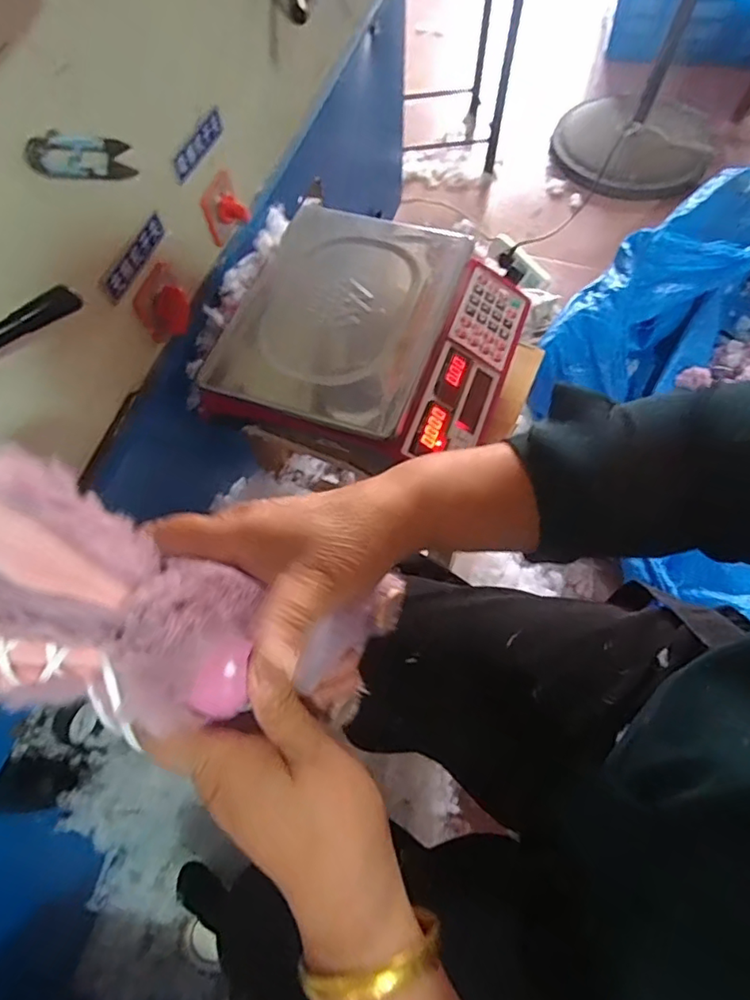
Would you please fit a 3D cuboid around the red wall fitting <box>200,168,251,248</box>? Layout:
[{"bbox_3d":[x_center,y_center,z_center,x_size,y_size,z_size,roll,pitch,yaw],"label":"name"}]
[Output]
[{"bbox_3d":[-0.165,-0.328,0.626,0.026,0.060,0.062,19,66,11],"label":"red wall fitting"}]

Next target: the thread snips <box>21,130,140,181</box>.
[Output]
[{"bbox_3d":[-0.227,-0.267,0.432,0.011,0.029,0.120,14,32,8],"label":"thread snips"}]

